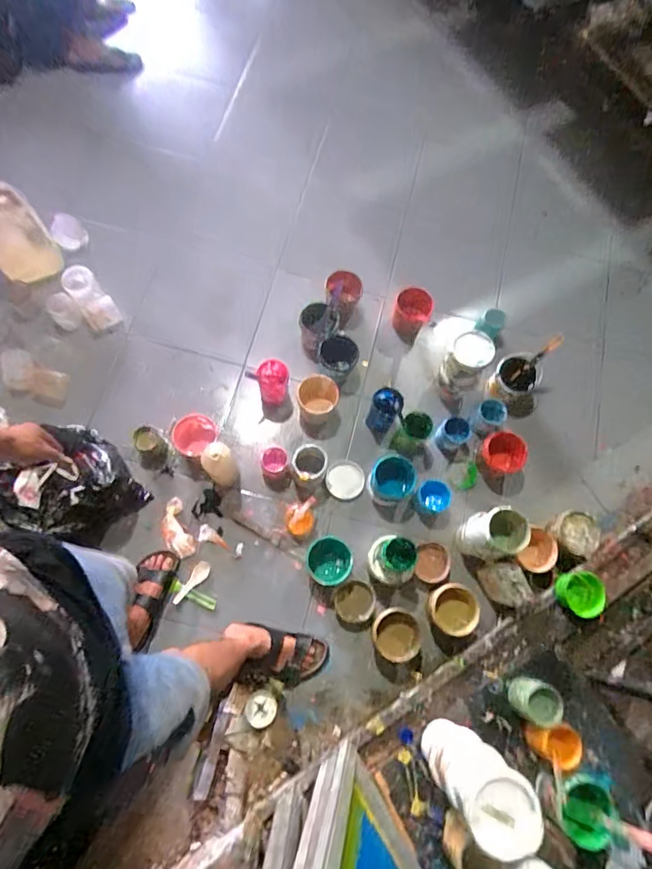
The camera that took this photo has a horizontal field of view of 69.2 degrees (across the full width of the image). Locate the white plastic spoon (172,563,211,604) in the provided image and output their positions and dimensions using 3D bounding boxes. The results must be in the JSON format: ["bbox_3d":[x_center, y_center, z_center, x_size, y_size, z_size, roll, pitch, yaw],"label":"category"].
[{"bbox_3d":[-0.385,0.431,1.363,0.043,0.022,0.134,30,72,5],"label":"white plastic spoon"}]

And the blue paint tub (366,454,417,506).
[{"bbox_3d":[0.202,0.144,1.450,0.133,0.086,0.136,1,72,-4],"label":"blue paint tub"}]

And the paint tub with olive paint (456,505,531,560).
[{"bbox_3d":[0.468,0.276,1.323,0.138,0.210,0.131,1,72,-4],"label":"paint tub with olive paint"}]

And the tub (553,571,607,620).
[{"bbox_3d":[0.701,0.438,1.306,0.114,0.073,0.124,10,72,-1],"label":"tub"}]

